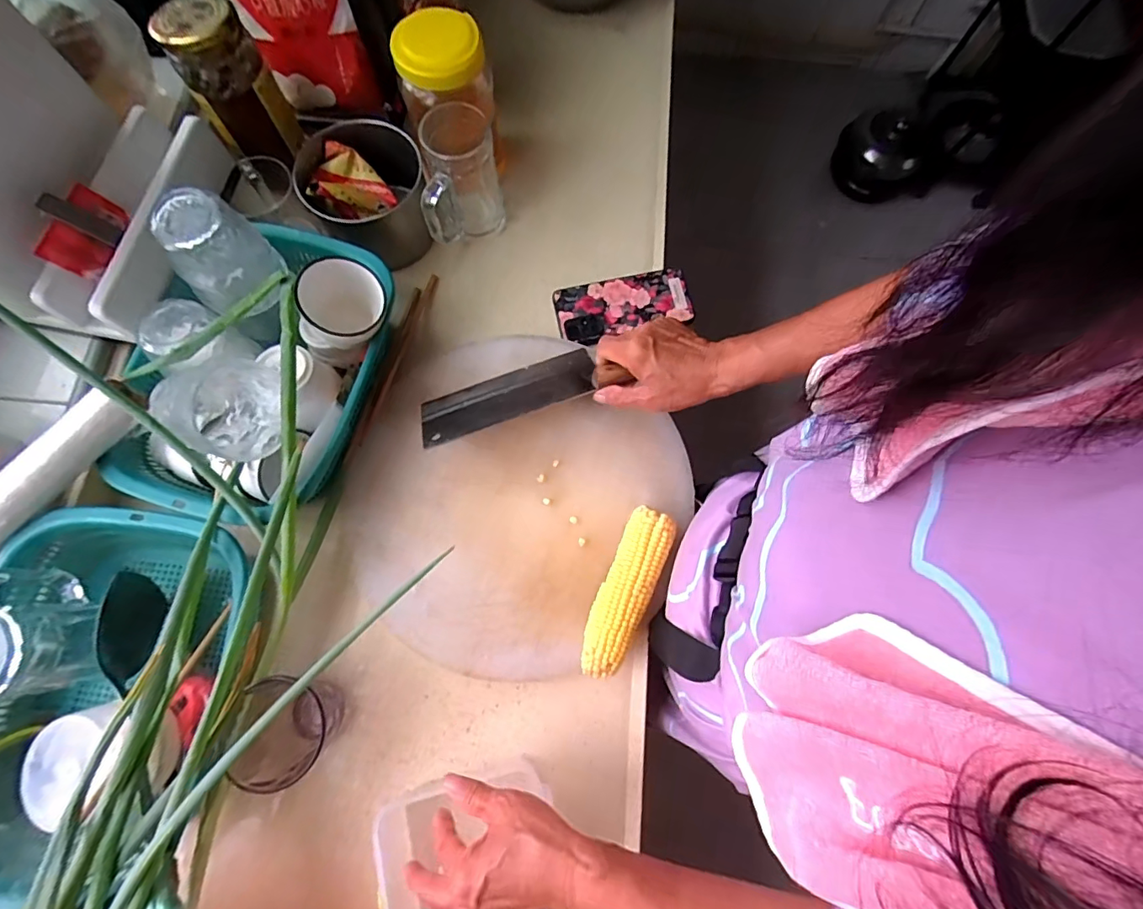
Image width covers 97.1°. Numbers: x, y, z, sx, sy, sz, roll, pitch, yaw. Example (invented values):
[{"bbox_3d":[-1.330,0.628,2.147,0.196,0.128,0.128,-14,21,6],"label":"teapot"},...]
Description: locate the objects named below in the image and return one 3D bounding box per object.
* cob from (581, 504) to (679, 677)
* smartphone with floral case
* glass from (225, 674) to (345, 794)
[{"bbox_3d":[0.052,0.133,0.492,0.045,0.052,0.158,24,76,5],"label":"cob"},{"bbox_3d":[0.064,-0.181,0.619,0.161,0.012,0.078,-11,75,-4],"label":"smartphone with floral case"},{"bbox_3d":[-0.251,0.245,0.457,0.078,0.080,0.089,8,75,1],"label":"glass"}]

